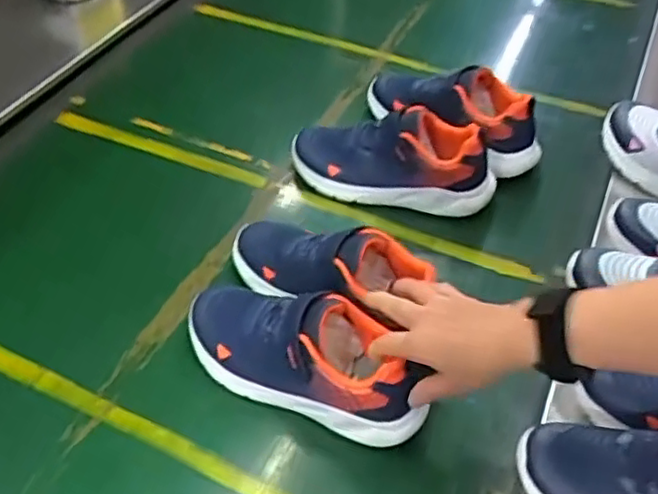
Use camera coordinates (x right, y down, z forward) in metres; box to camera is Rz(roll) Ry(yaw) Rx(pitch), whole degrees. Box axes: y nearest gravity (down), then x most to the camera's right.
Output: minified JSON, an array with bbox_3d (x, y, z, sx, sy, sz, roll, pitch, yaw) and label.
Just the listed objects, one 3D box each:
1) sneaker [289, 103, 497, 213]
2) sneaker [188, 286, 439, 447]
[{"bbox_3d":[0.072,-0.109,0.817,0.250,0.102,0.078,8,49,19],"label":"sneaker"},{"bbox_3d":[-0.027,0.098,0.630,0.240,0.103,0.092,19,50,25],"label":"sneaker"}]

